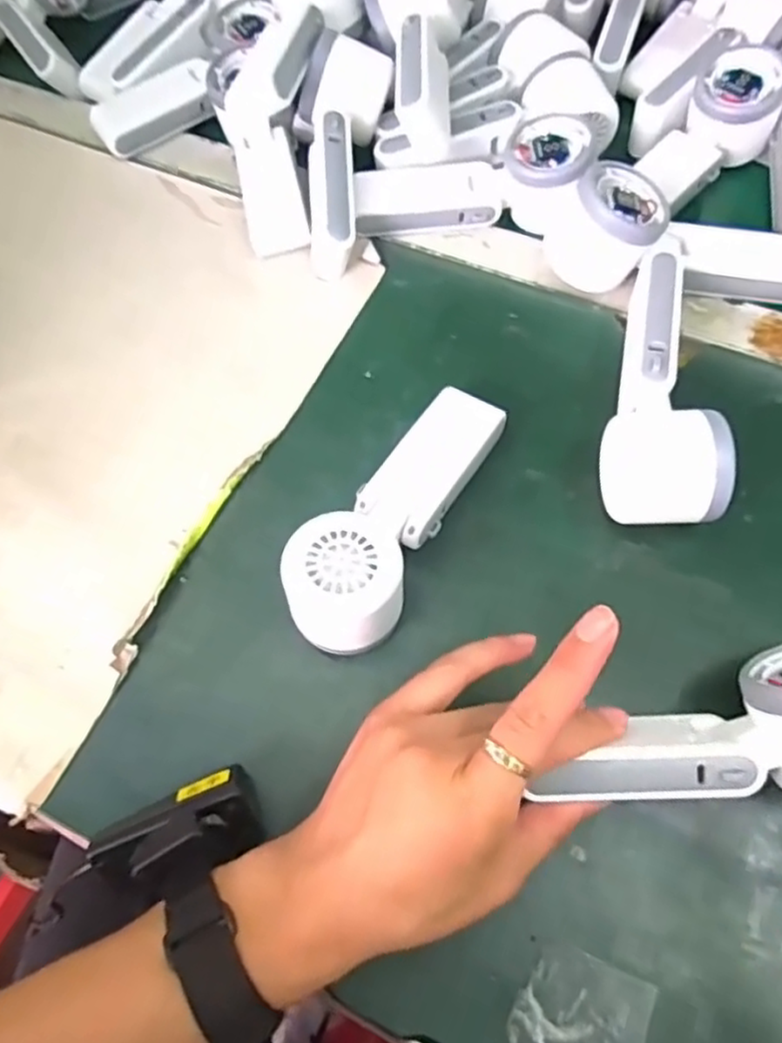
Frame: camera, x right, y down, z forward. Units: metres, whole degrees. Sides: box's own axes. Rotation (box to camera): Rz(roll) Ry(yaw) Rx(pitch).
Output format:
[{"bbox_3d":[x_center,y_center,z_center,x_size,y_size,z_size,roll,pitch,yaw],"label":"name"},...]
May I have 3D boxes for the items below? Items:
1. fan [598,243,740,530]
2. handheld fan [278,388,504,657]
[{"bbox_3d":[0.155,-0.076,0.386,0.060,0.054,0.171,12,65,9],"label":"fan"},{"bbox_3d":[0.003,-0.009,0.370,0.055,0.051,0.164,25,68,14],"label":"handheld fan"}]

